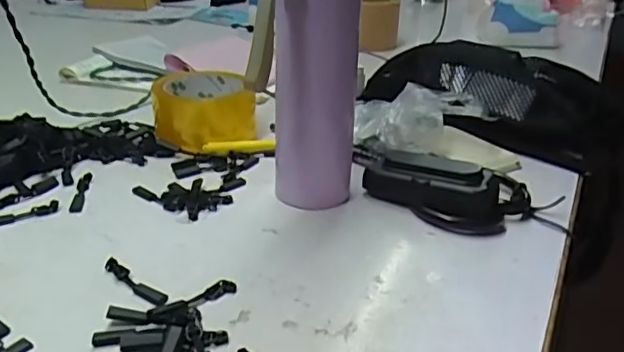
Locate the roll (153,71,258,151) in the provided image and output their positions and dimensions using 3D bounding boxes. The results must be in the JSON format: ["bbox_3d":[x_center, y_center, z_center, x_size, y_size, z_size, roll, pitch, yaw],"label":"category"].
[{"bbox_3d":[-0.109,-0.068,0.587,0.101,0.052,0.103,0,27,-8],"label":"roll"}]

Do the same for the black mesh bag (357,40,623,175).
[{"bbox_3d":[0.197,-0.086,0.633,0.292,0.083,0.161,17,30,24],"label":"black mesh bag"}]

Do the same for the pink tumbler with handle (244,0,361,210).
[{"bbox_3d":[-0.002,-0.087,0.429,0.074,0.243,0.100,5,27,3],"label":"pink tumbler with handle"}]

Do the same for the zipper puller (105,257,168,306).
[{"bbox_3d":[-0.116,0.068,0.372,0.058,0.005,0.011,21,31,30],"label":"zipper puller"}]

